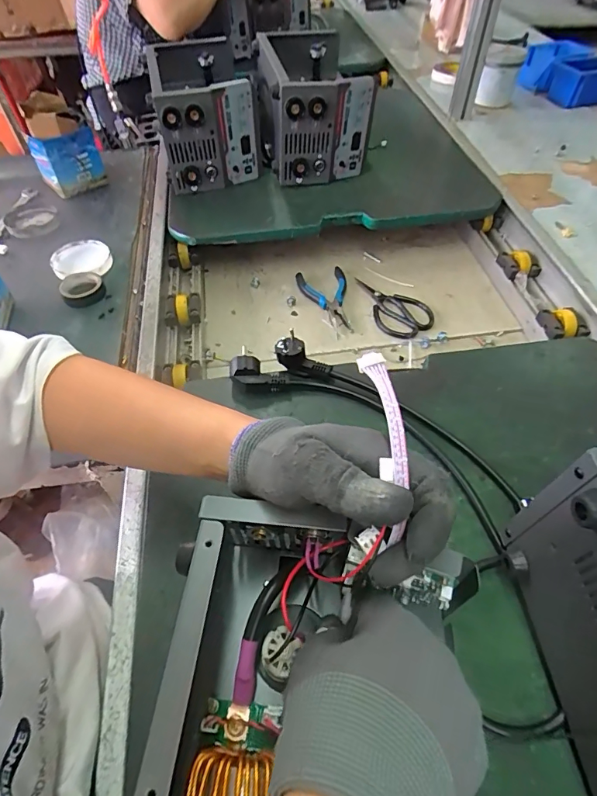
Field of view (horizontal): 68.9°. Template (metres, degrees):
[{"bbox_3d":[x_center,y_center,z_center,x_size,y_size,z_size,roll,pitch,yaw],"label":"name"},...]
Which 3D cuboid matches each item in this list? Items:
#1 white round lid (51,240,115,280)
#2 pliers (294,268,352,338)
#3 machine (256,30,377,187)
[{"bbox_3d":[-0.347,-0.217,0.688,0.097,0.018,0.097,-1,53,1],"label":"white round lid"},{"bbox_3d":[0.057,-0.166,0.736,0.084,0.015,0.158,-15,54,-9],"label":"pliers"},{"bbox_3d":[0.030,-0.531,0.801,0.178,0.164,0.232,-5,53,-2],"label":"machine"}]

